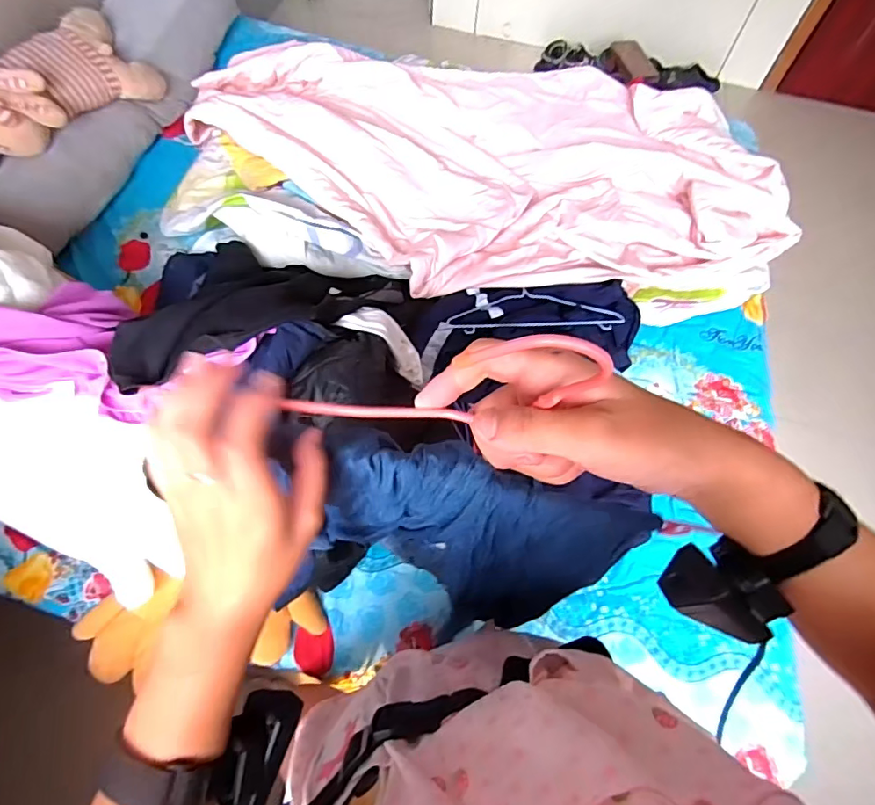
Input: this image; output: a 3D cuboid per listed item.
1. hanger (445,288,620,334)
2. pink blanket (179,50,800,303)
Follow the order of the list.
[{"bbox_3d":[0.216,-0.209,1.159,0.389,0.014,0.146,-2,46,-7],"label":"hanger"},{"bbox_3d":[0.117,-0.665,1.368,1.506,0.127,0.889,-5,62,-6],"label":"pink blanket"}]

